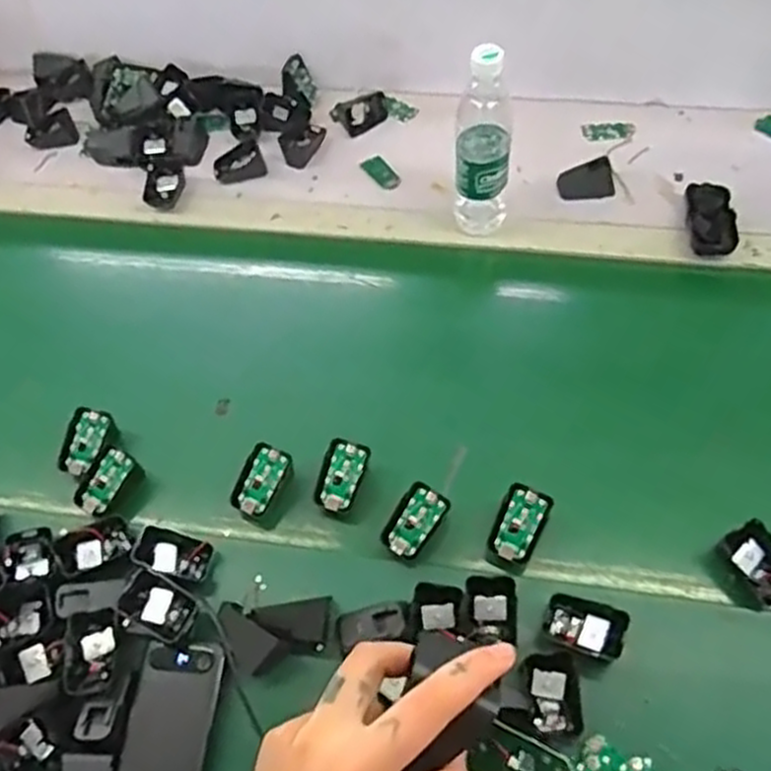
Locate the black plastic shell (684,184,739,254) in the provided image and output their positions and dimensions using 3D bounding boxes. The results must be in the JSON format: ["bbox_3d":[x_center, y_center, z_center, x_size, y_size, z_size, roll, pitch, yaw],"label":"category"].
[{"bbox_3d":[0.383,-0.195,0.891,0.050,0.030,0.100,0,58,4],"label":"black plastic shell"}]

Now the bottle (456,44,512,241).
[{"bbox_3d":[0.111,-0.268,0.851,0.064,0.228,0.062,2,59,5],"label":"bottle"}]

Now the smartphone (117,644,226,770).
[{"bbox_3d":[-0.179,0.293,0.620,0.069,0.011,0.150,8,68,-1],"label":"smartphone"}]

